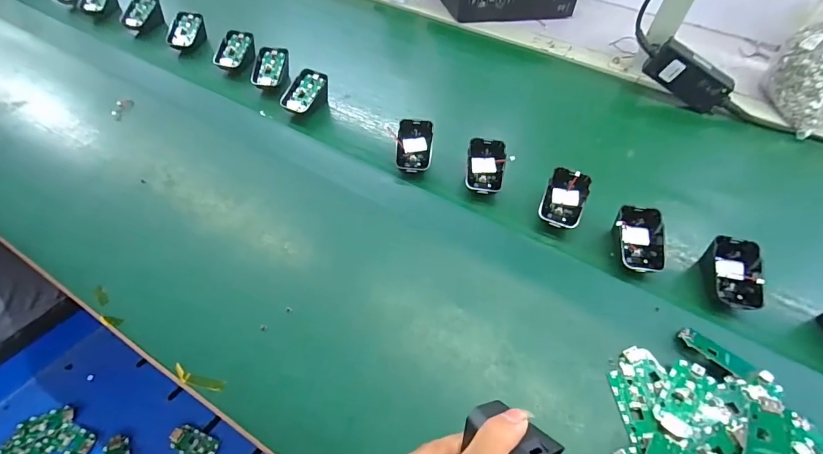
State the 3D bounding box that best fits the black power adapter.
[{"bbox_3d":[0.404,-0.219,0.582,0.117,0.049,0.033,35,56,0],"label":"black power adapter"}]

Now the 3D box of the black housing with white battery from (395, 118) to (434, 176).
[{"bbox_3d":[0.004,-0.098,0.497,0.043,0.041,0.060,4,51,2],"label":"black housing with white battery"}]

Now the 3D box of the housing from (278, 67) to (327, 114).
[{"bbox_3d":[-0.149,-0.184,0.560,0.044,0.041,0.070,28,56,19],"label":"housing"}]

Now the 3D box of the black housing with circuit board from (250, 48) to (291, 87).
[{"bbox_3d":[-0.208,-0.228,0.593,0.046,0.043,0.067,4,51,2],"label":"black housing with circuit board"}]

